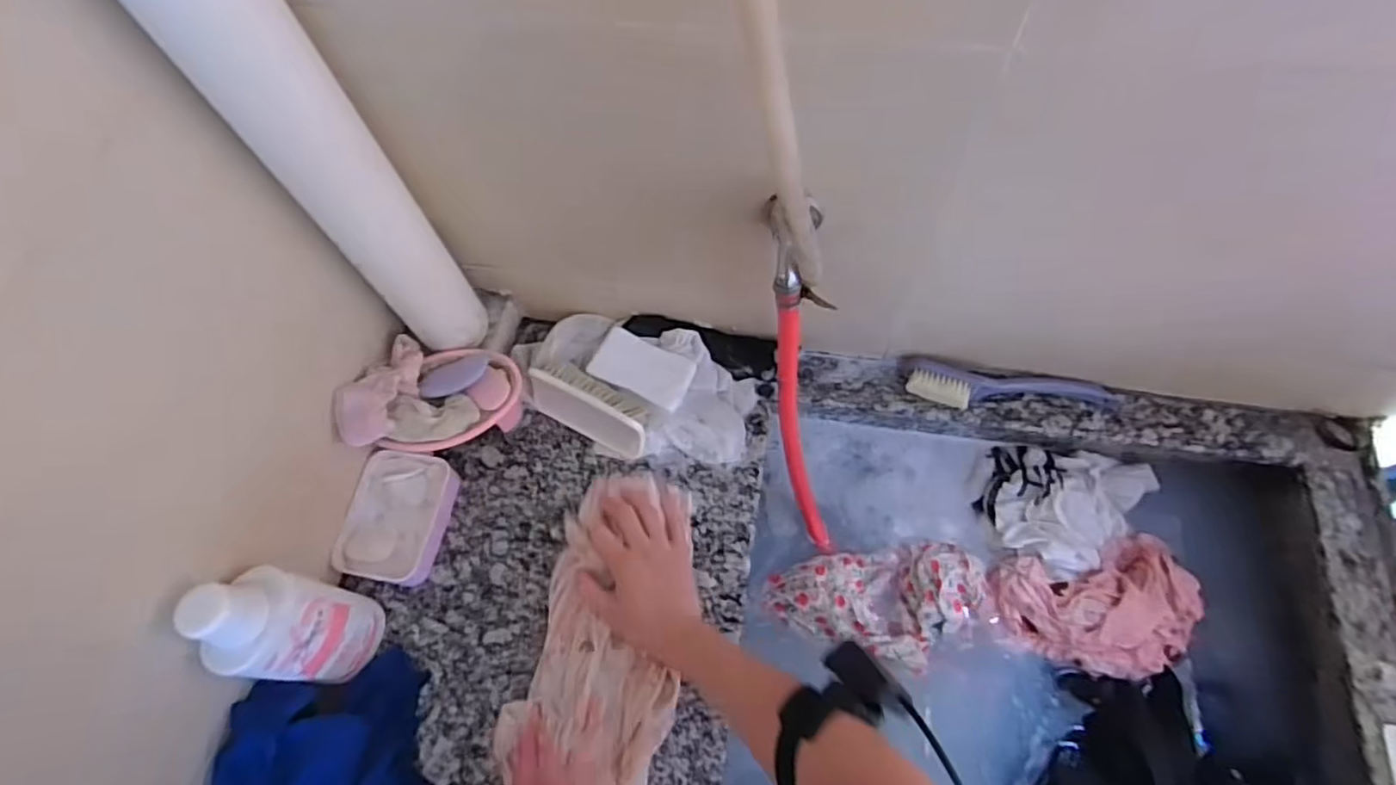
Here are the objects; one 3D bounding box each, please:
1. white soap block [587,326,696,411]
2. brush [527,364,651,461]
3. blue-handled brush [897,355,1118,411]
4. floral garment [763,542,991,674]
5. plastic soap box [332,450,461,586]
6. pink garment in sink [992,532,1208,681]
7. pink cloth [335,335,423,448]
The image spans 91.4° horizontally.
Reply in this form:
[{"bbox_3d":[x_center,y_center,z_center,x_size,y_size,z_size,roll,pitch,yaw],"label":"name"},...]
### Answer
[{"bbox_3d":[-0.061,-0.026,0.754,0.108,0.015,0.060,24,85,7],"label":"white soap block"},{"bbox_3d":[-0.114,0.013,0.717,0.141,0.068,0.050,25,69,14],"label":"brush"},{"bbox_3d":[0.330,-0.001,0.722,0.226,0.041,0.052,8,66,7],"label":"blue-handled brush"},{"bbox_3d":[0.202,0.236,0.756,0.241,0.029,0.122,-7,66,0],"label":"floral garment"},{"bbox_3d":[-0.307,0.125,0.696,0.097,0.030,0.126,12,67,9],"label":"plastic soap box"},{"bbox_3d":[0.432,0.234,0.733,0.194,0.036,0.139,-11,66,-2],"label":"pink garment in sink"},{"bbox_3d":[-0.308,-0.004,0.672,0.049,0.044,0.134,7,44,6],"label":"pink cloth"}]

